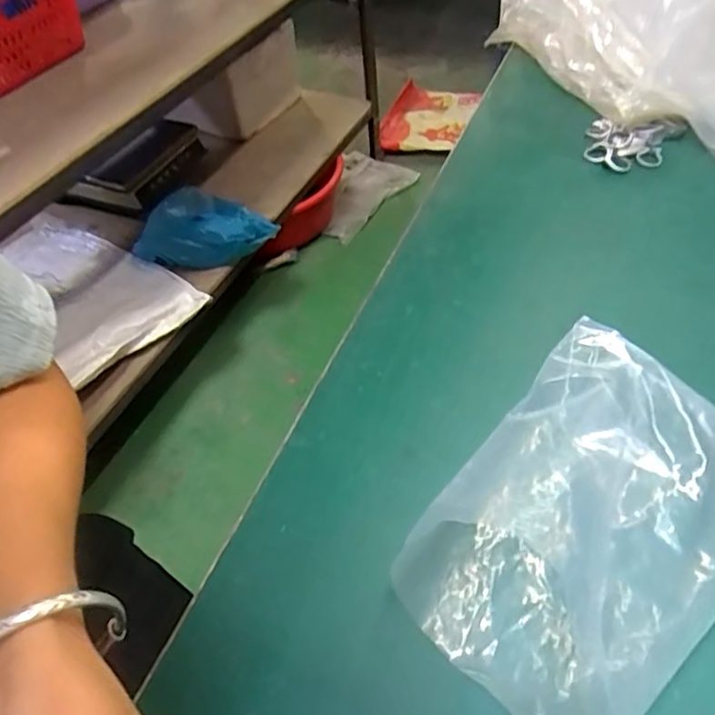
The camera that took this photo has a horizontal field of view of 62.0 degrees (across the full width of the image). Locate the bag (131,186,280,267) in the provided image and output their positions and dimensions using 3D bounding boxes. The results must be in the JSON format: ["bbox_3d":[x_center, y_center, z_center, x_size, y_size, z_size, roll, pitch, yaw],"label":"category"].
[{"bbox_3d":[-0.328,-0.273,1.251,0.311,0.102,0.155,-5,49,2],"label":"bag"}]

